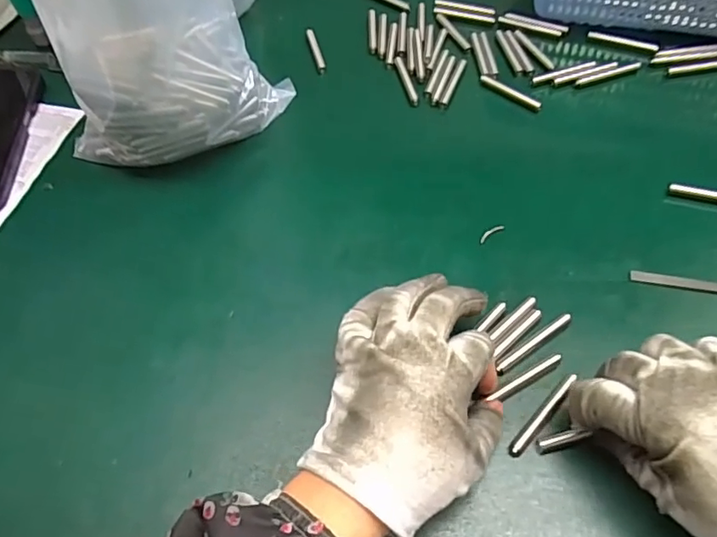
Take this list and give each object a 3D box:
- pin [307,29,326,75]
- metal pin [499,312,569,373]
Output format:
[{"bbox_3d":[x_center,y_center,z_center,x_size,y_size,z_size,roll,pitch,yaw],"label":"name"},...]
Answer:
[{"bbox_3d":[-0.039,-0.199,0.509,0.008,0.004,0.060,-14,56,-5],"label":"pin"},{"bbox_3d":[0.105,0.043,0.333,0.056,0.004,0.005,-31,59,-16],"label":"metal pin"}]

